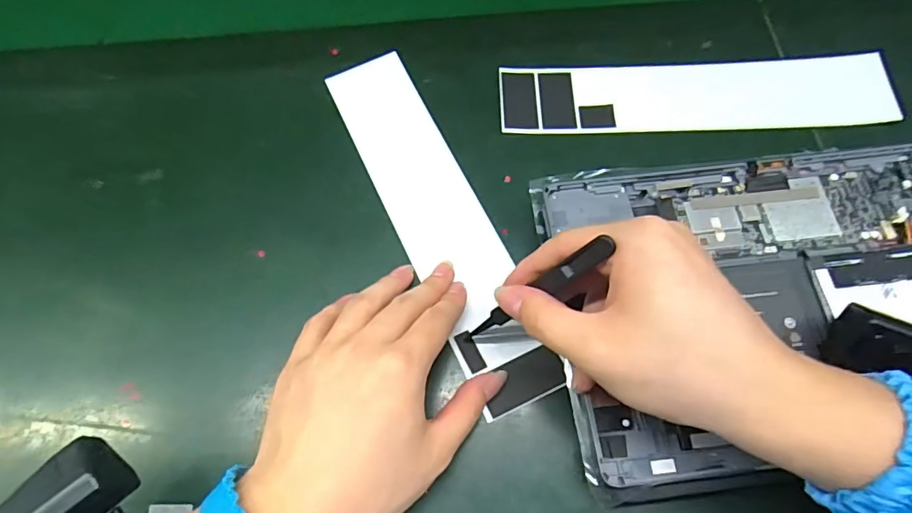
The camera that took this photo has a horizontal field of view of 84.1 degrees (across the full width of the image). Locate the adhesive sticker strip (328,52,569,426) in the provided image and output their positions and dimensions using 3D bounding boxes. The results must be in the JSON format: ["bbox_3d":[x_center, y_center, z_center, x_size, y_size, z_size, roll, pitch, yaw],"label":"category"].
[{"bbox_3d":[-0.013,-0.030,0.330,0.056,0.006,0.263,-25,69,-6],"label":"adhesive sticker strip"}]

